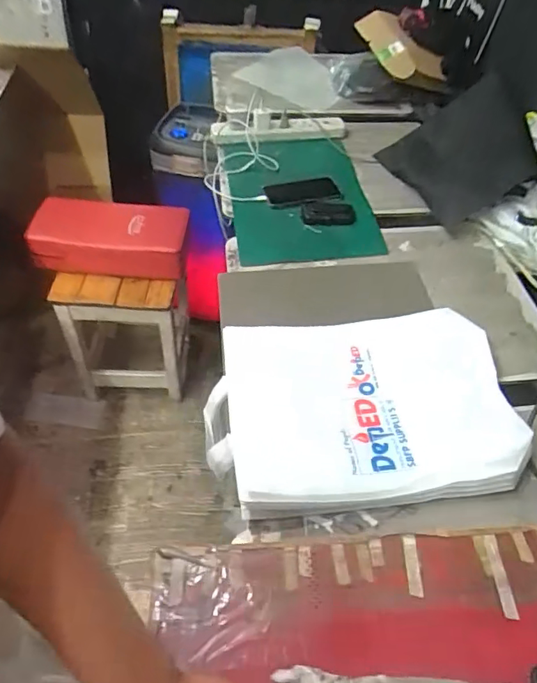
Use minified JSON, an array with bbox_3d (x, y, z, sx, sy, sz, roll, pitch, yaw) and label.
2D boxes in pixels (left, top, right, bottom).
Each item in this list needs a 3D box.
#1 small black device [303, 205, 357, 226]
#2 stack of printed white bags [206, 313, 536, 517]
[{"bbox_3d":[0.128,-0.266,1.065,0.111,0.022,0.050,0,49,-5],"label":"small black device"},{"bbox_3d":[0.124,0.089,0.745,0.449,0.059,0.301,-5,53,-3],"label":"stack of printed white bags"}]

